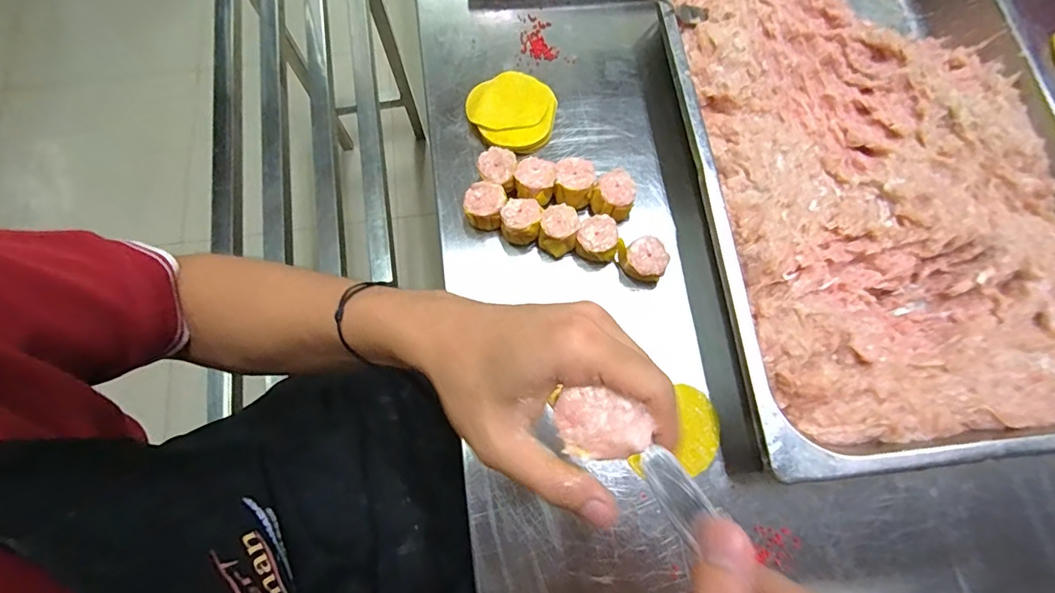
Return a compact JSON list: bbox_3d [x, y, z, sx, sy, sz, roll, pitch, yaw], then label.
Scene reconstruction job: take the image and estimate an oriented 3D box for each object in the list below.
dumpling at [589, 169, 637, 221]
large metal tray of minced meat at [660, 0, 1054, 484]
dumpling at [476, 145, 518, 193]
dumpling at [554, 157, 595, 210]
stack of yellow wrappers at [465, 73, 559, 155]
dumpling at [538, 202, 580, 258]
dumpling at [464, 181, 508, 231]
[{"bbox_3d":[0.078,-0.093,0.446,0.038,0.035,0.043,15,74,4],"label":"dumpling"},{"bbox_3d":[0.303,-0.128,0.434,0.328,0.066,0.522,-6,74,-2],"label":"large metal tray of minced meat"},{"bbox_3d":[-0.028,-0.116,0.454,0.035,0.030,0.039,-4,74,-2],"label":"dumpling"},{"bbox_3d":[0.042,-0.103,0.447,0.033,0.034,0.040,6,74,1],"label":"dumpling"},{"bbox_3d":[-0.014,-0.185,0.482,0.081,0.019,0.092,-42,78,-11],"label":"stack of yellow wrappers"},{"bbox_3d":[0.028,-0.060,0.432,0.033,0.025,0.040,7,74,2],"label":"dumpling"},{"bbox_3d":[-0.038,-0.083,0.445,0.037,0.031,0.036,0,74,0],"label":"dumpling"}]

